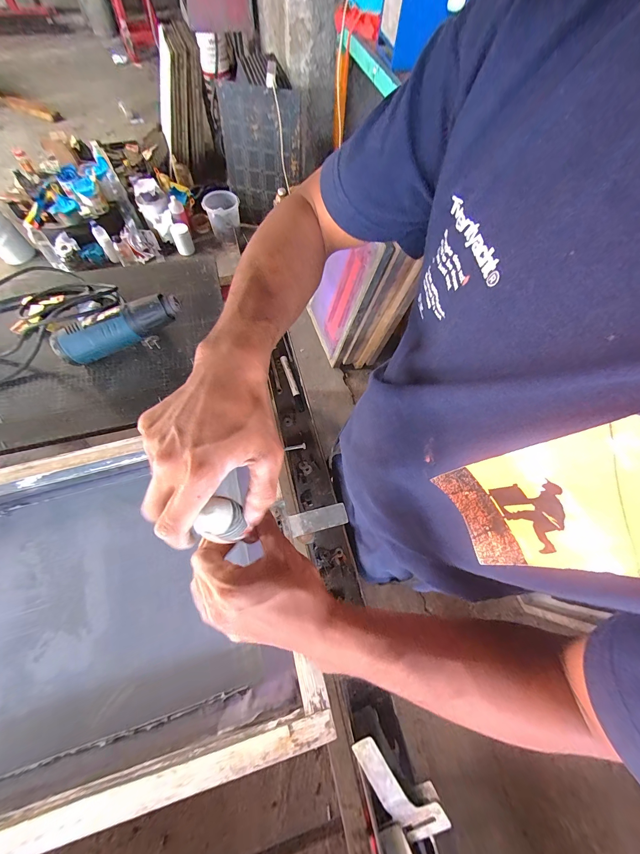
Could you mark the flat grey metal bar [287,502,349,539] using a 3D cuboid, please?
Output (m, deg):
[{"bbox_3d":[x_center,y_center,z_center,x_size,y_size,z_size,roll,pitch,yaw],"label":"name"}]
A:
[{"bbox_3d":[-0.002,0.138,0.447,0.085,0.005,0.031,-14,70,-5],"label":"flat grey metal bar"}]

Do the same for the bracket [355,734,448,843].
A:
[{"bbox_3d":[0.088,0.417,0.348,0.049,0.022,0.110,-38,73,-18],"label":"bracket"}]

